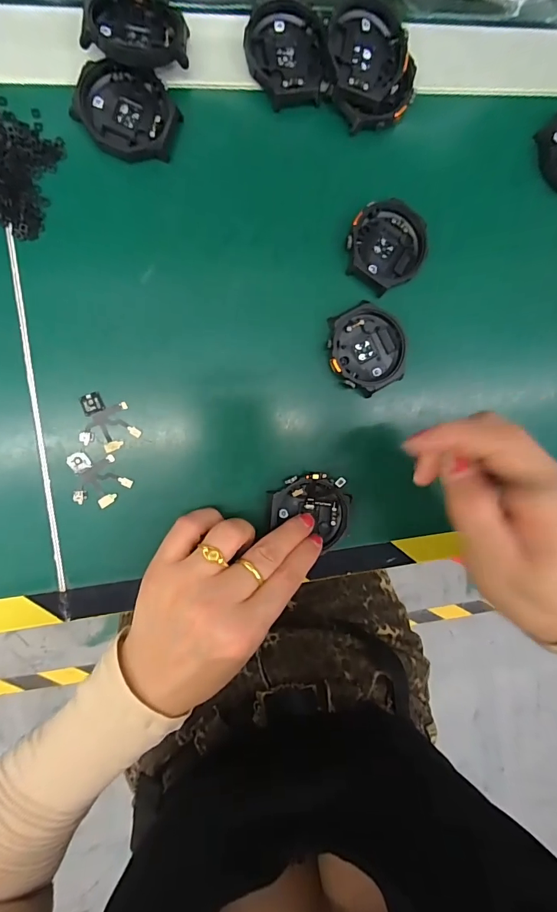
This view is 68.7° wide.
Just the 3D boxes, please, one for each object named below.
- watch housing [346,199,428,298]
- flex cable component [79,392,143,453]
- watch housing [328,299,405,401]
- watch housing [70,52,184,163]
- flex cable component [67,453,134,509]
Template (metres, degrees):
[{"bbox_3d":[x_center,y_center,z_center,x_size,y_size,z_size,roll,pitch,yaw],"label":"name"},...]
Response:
[{"bbox_3d":[0.067,-0.130,0.254,0.048,0.011,0.054,37,87,-9],"label":"watch housing"},{"bbox_3d":[-0.101,-0.020,0.236,0.031,0.004,0.034,-24,96,-7],"label":"flex cable component"},{"bbox_3d":[0.055,-0.067,0.253,0.048,0.008,0.052,0,93,-9],"label":"watch housing"},{"bbox_3d":[-0.083,-0.191,0.226,0.051,0.007,0.046,21,90,-9],"label":"watch housing"},{"bbox_3d":[-0.105,0.014,0.237,0.036,0.004,0.030,5,92,-9],"label":"flex cable component"}]

